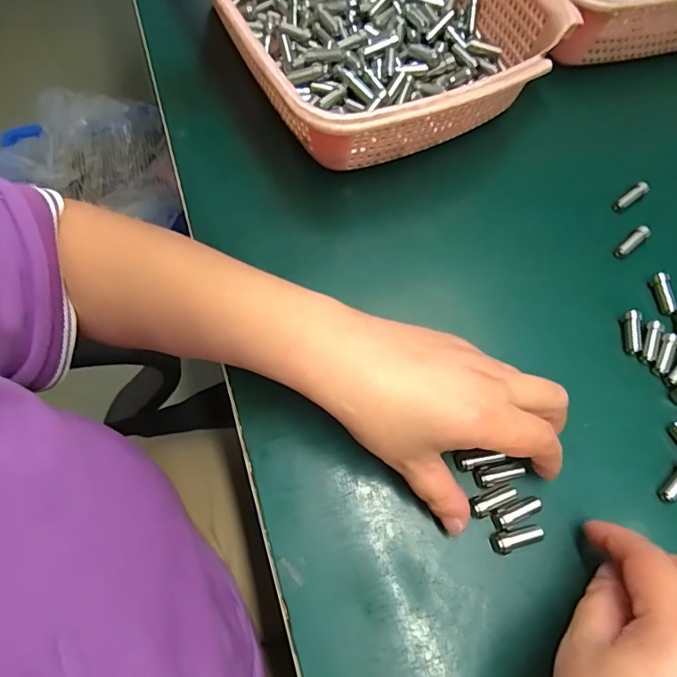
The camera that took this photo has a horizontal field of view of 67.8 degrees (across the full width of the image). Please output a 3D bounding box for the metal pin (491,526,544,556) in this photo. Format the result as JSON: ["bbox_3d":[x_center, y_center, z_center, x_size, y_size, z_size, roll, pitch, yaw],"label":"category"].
[{"bbox_3d":[0.097,0.108,0.273,0.027,0.009,0.011,-17,68,-8],"label":"metal pin"}]

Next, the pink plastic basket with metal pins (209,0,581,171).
[{"bbox_3d":[0.013,-0.256,0.386,0.216,0.076,0.288,-26,69,-12],"label":"pink plastic basket with metal pins"}]

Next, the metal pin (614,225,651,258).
[{"bbox_3d":[0.204,-0.067,0.349,0.030,0.007,0.009,-39,72,-16],"label":"metal pin"}]

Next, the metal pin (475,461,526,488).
[{"bbox_3d":[0.092,0.076,0.285,0.028,0.007,0.011,-14,67,-7],"label":"metal pin"}]

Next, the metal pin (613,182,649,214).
[{"bbox_3d":[0.211,-0.102,0.363,0.031,0.009,0.009,-35,71,-15],"label":"metal pin"}]

